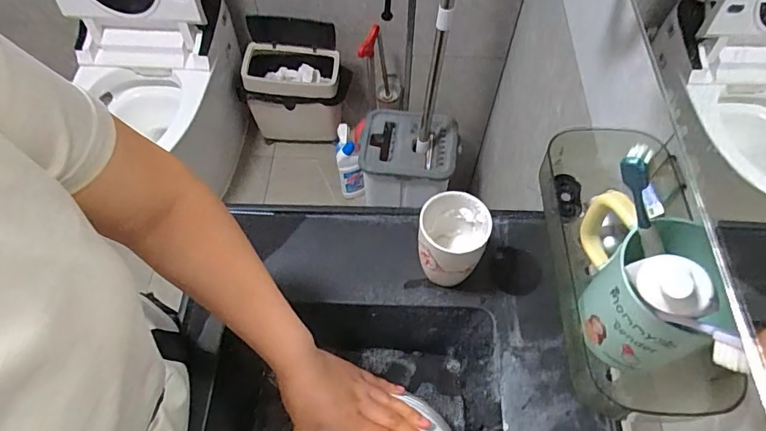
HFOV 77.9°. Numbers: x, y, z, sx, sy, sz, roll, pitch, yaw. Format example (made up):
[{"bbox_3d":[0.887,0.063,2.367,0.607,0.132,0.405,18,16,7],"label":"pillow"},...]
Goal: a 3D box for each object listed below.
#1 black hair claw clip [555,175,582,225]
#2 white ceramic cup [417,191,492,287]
[{"bbox_3d":[0.170,-0.016,0.431,0.024,0.011,0.043,1,77,-8],"label":"black hair claw clip"},{"bbox_3d":[0.075,0.028,0.525,0.071,0.087,0.072,0,60,0],"label":"white ceramic cup"}]

